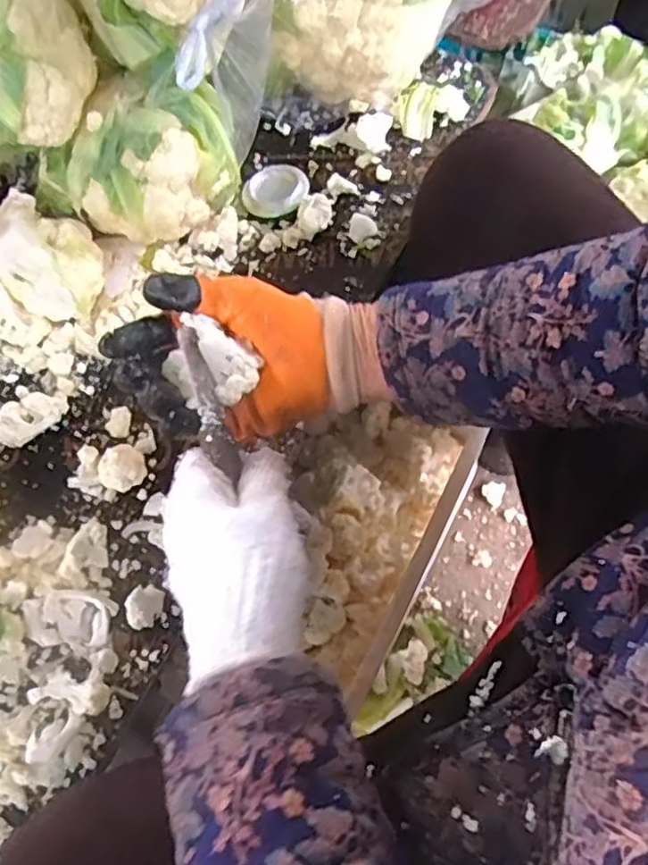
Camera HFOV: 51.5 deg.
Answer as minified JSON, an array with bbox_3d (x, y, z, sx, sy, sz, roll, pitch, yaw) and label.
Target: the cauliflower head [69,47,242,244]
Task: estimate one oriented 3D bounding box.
[{"bbox_3d":[-0.136,-0.228,0.543,0.111,0.109,0.115,-1,65,3],"label":"cauliflower head"}]

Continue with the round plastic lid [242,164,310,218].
[{"bbox_3d":[-0.044,-0.226,0.638,0.061,0.016,0.054,-21,66,-6],"label":"round plastic lid"}]

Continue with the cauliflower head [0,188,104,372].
[{"bbox_3d":[-0.257,-0.132,0.566,0.130,0.091,0.113,24,69,13],"label":"cauliflower head"}]

